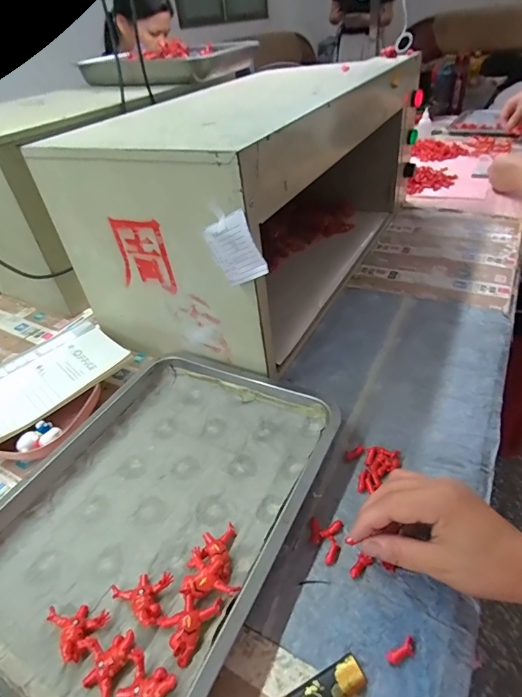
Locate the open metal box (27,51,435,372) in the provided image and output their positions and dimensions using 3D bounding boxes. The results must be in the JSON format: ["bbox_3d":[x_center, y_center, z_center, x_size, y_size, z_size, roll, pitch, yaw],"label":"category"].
[{"bbox_3d":[0.011,-0.258,0.636,0.287,0.269,0.561,16,47,24],"label":"open metal box"}]

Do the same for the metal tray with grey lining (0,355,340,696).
[{"bbox_3d":[-0.097,0.138,0.377,0.248,0.042,0.336,16,47,24],"label":"metal tray with grey lining"}]

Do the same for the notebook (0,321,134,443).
[{"bbox_3d":[-0.276,0.034,0.513,0.125,0.014,0.196,30,53,34],"label":"notebook"}]

